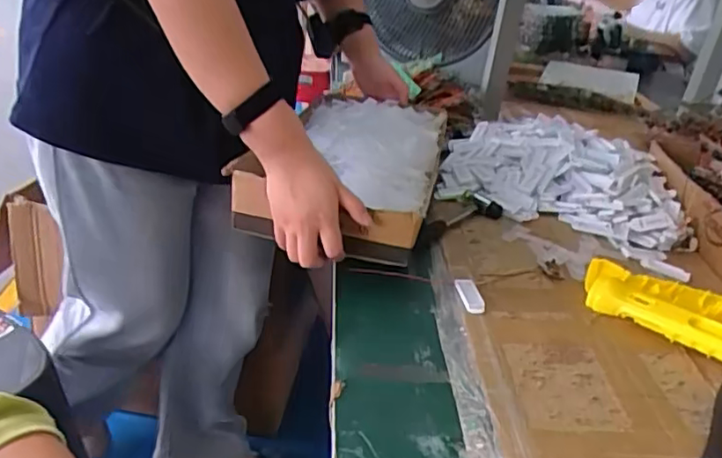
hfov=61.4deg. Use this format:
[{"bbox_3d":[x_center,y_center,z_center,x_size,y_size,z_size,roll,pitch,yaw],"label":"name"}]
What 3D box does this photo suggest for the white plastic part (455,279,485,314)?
[{"bbox_3d":[0.119,0.074,0.670,0.021,0.008,0.059,0,30,-11],"label":"white plastic part"}]

